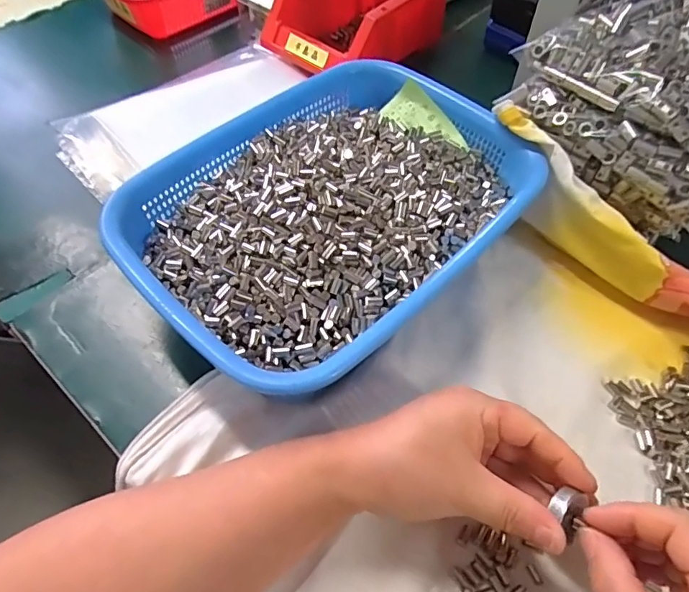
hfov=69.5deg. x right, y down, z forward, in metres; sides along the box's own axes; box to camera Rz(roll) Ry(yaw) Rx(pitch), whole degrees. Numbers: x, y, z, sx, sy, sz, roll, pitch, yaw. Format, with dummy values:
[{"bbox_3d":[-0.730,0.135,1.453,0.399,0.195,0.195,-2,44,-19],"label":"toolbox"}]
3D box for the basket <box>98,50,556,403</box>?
[{"bbox_3d":[-0.009,-0.061,0.368,0.207,0.070,0.276,40,65,23],"label":"basket"}]

